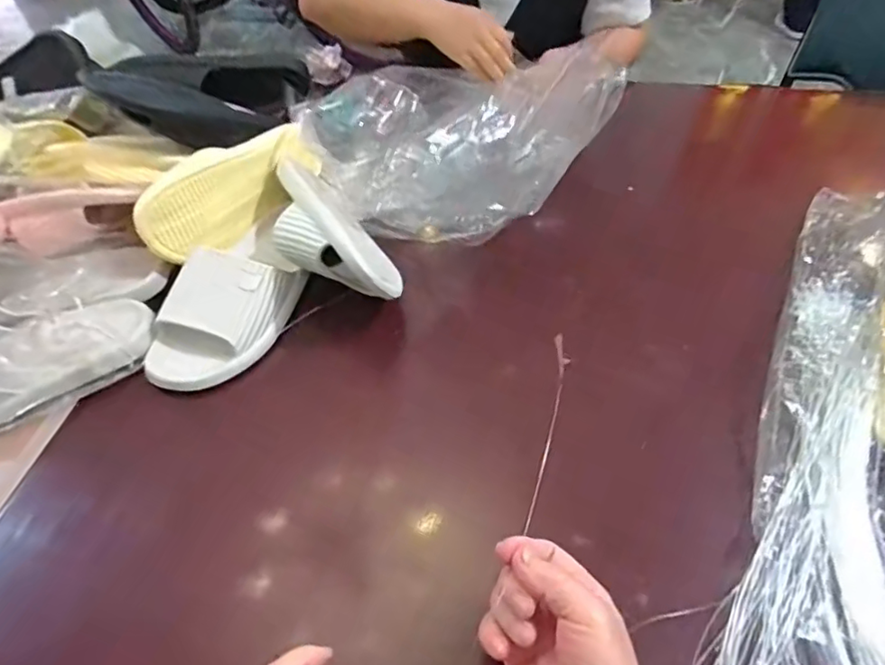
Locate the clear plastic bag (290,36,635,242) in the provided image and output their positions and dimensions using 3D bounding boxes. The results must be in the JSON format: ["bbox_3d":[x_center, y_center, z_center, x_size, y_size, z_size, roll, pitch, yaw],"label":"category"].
[{"bbox_3d":[0.014,-0.252,0.741,0.282,0.088,0.340,32,58,28],"label":"clear plastic bag"}]

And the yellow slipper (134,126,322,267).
[{"bbox_3d":[-0.243,-0.167,0.679,0.062,0.081,0.232,28,56,26],"label":"yellow slipper"}]

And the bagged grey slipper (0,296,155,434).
[{"bbox_3d":[-0.418,0.029,0.546,0.272,0.068,0.109,-27,52,-18],"label":"bagged grey slipper"}]

